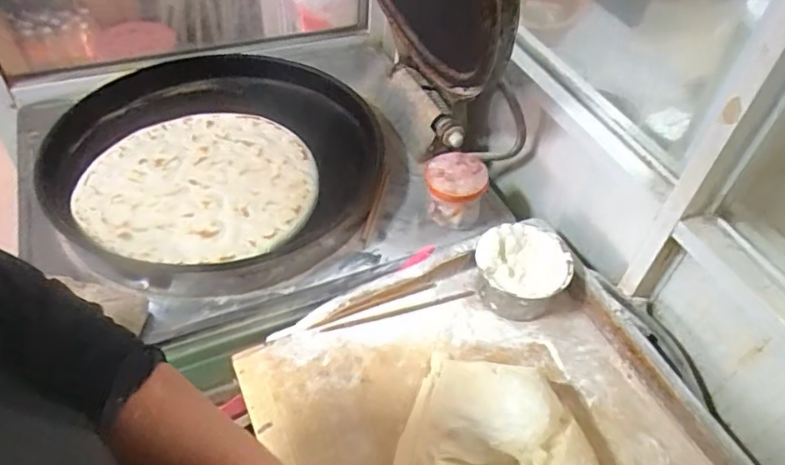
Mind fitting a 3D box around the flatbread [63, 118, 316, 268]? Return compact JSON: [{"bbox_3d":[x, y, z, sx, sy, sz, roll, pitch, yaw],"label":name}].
[{"bbox_3d":[-0.308,-0.081,0.943,0.359,0.016,0.352,2,46,-2],"label":"flatbread"}]

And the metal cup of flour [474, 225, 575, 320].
[{"bbox_3d":[0.183,0.057,0.822,0.127,0.078,0.120,2,48,-2],"label":"metal cup of flour"}]

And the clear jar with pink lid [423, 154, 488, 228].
[{"bbox_3d":[0.100,-0.064,0.938,0.094,0.103,0.098,2,48,-2],"label":"clear jar with pink lid"}]

